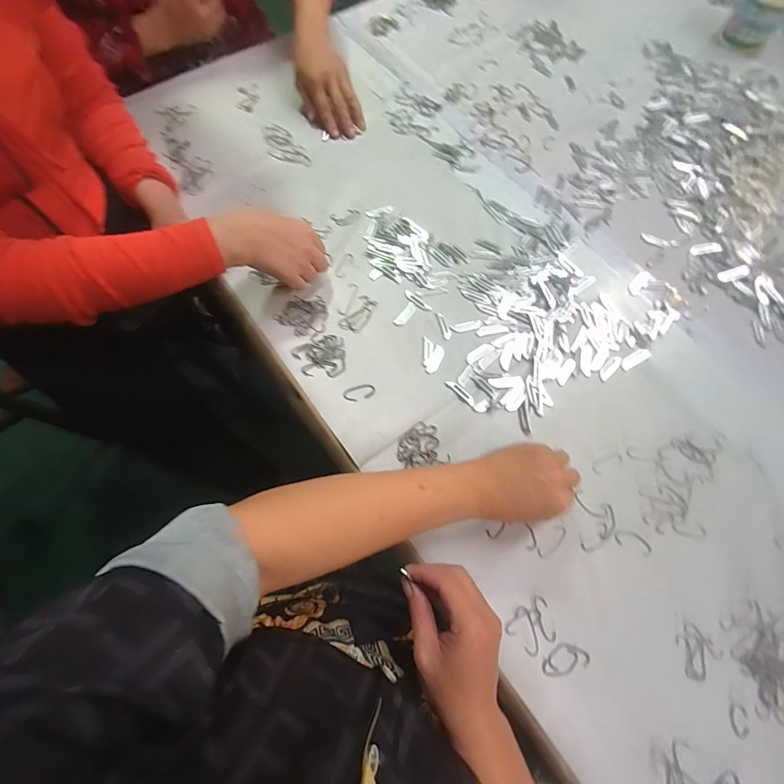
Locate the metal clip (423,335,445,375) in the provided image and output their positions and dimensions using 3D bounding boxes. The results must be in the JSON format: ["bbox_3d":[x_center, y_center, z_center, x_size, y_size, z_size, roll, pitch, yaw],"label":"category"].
[{"bbox_3d":[0.053,-0.047,0.493,0.025,0.004,0.046,4,69,2],"label":"metal clip"}]

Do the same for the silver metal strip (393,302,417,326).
[{"bbox_3d":[0.018,-0.103,0.513,0.015,0.004,0.037,36,73,13],"label":"silver metal strip"}]

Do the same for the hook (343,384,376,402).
[{"bbox_3d":[-0.040,0.001,0.478,0.039,0.004,0.020,-18,70,-6],"label":"hook"}]

